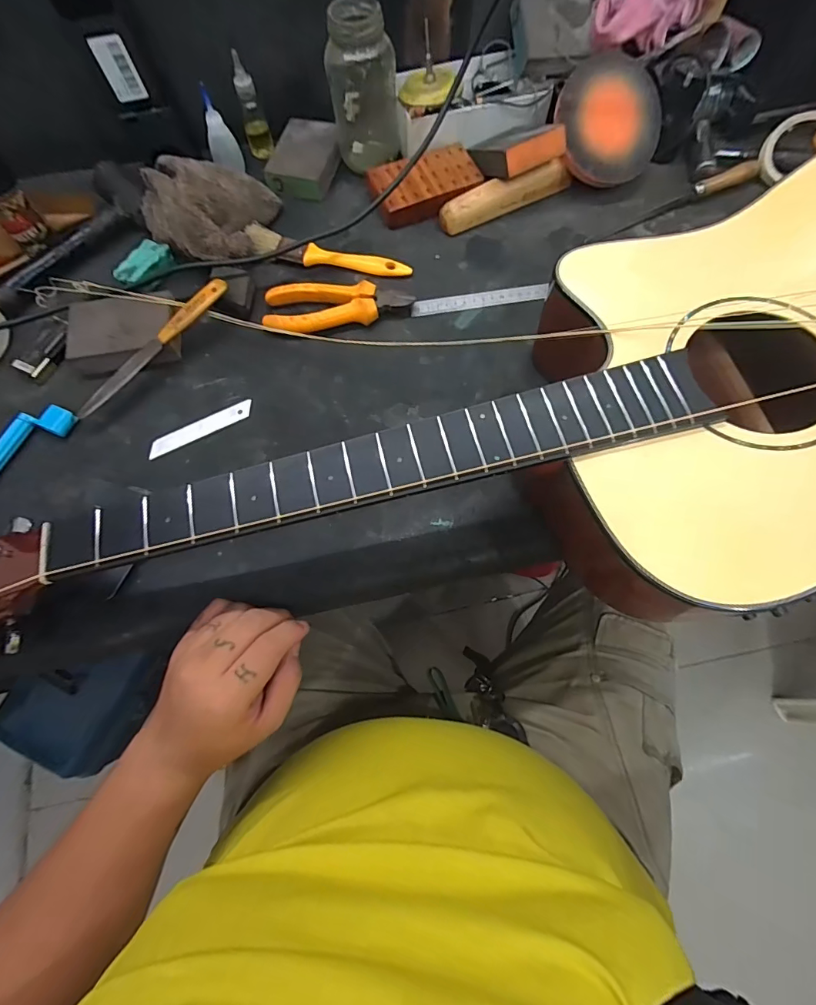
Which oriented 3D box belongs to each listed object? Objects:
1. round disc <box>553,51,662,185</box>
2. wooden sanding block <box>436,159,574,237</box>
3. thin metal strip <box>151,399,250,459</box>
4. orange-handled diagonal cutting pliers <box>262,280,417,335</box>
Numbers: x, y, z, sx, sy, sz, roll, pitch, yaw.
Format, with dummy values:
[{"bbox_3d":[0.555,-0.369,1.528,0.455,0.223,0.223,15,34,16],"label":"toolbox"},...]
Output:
[{"bbox_3d":[0.223,-0.416,0.483,0.116,0.019,0.113,-6,111,-7],"label":"round disc"},{"bbox_3d":[0.113,-0.350,0.502,0.160,0.032,0.023,-25,71,-7],"label":"wooden sanding block"},{"bbox_3d":[-0.199,-0.071,0.424,0.102,0.004,0.018,-27,71,-8],"label":"thin metal strip"},{"bbox_3d":[-0.072,-0.206,0.456,0.147,0.019,0.059,-9,70,-2],"label":"orange-handled diagonal cutting pliers"}]

